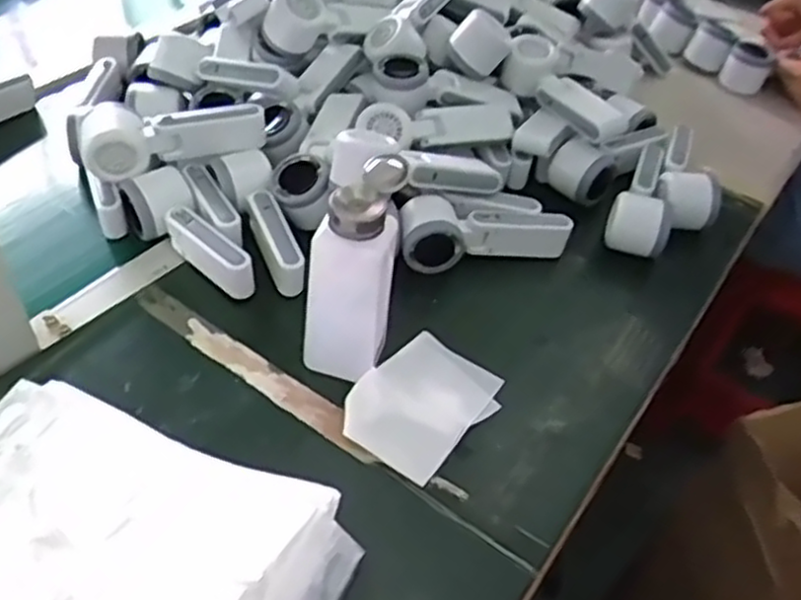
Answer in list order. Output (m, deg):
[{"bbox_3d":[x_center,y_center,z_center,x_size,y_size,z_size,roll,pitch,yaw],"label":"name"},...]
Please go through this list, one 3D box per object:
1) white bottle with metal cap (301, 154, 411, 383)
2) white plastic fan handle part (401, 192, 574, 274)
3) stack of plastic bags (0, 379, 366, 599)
[{"bbox_3d":[-0.037,-0.020,0.573,0.061,0.180,0.062,10,45,2],"label":"white bottle with metal cap"},{"bbox_3d":[0.079,-0.069,0.726,0.165,0.050,0.054,-7,47,-15],"label":"white plastic fan handle part"},{"bbox_3d":[-0.167,0.163,0.456,0.249,0.070,0.197,19,46,11],"label":"stack of plastic bags"}]

